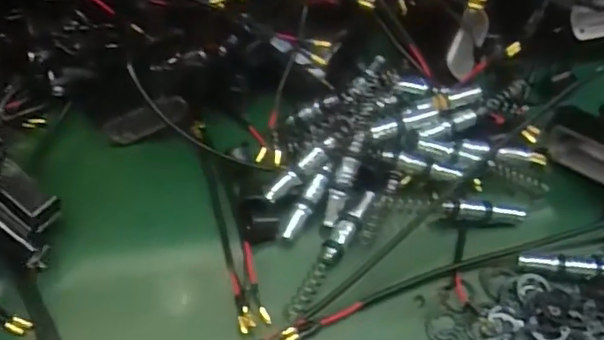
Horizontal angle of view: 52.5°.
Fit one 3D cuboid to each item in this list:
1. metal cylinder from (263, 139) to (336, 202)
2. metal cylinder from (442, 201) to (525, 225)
[{"bbox_3d":[-0.001,0.001,0.341,0.048,0.007,0.008,-42,67,1],"label":"metal cylinder"},{"bbox_3d":[0.104,0.024,0.350,0.047,0.009,0.011,3,57,-3],"label":"metal cylinder"}]

